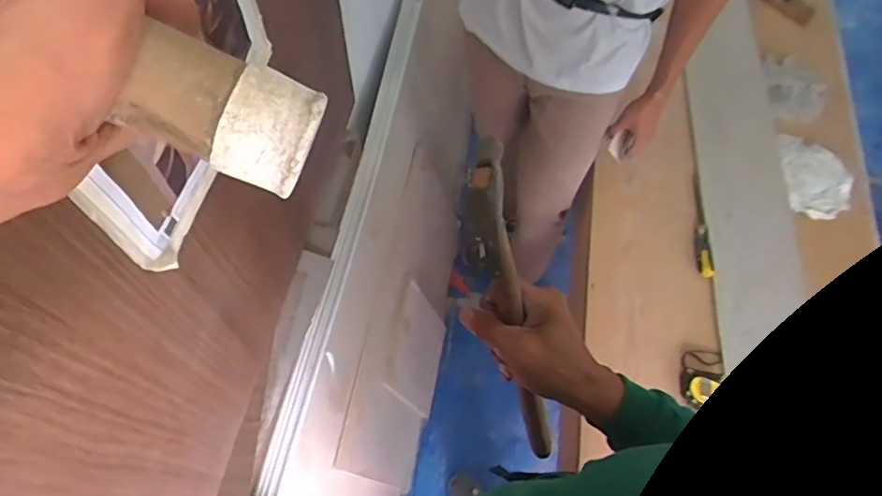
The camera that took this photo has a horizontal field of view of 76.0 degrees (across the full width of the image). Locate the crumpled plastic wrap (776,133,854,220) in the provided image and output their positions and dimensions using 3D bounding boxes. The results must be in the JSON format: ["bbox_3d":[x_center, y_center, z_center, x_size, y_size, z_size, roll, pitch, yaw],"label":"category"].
[{"bbox_3d":[0.840,-0.156,1.260,0.156,0.023,0.205,10,65,2],"label":"crumpled plastic wrap"}]

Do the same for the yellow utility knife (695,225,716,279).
[{"bbox_3d":[0.539,0.005,1.157,0.030,0.016,0.121,7,65,1],"label":"yellow utility knife"}]

